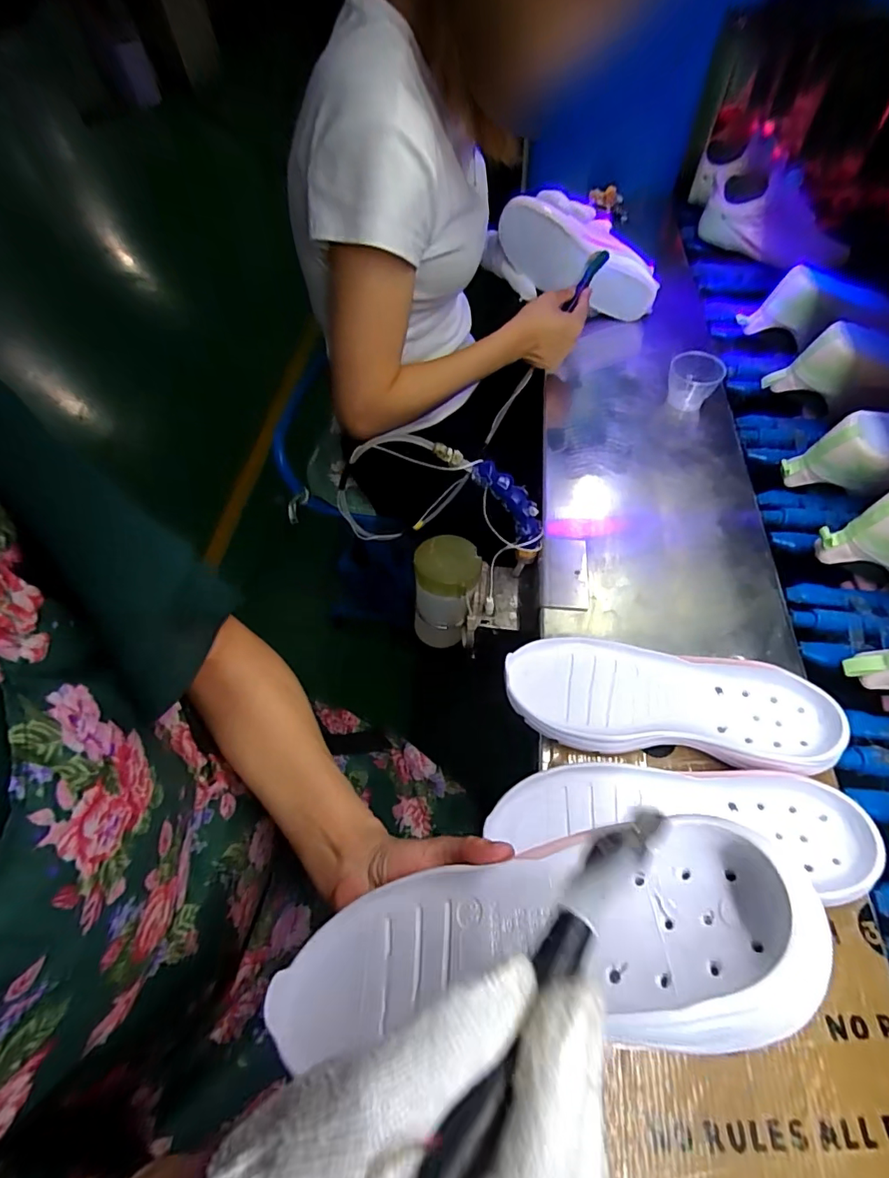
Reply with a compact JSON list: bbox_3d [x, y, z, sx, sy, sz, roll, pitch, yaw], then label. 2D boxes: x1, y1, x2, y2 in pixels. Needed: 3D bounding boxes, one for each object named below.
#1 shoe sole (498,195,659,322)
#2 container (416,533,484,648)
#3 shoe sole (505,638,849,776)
[{"bbox_3d":[0.193,-0.470,0.726,0.248,0.083,0.034,22,57,-12],"label":"shoe sole"},{"bbox_3d":[0.003,0.002,0.573,0.070,0.125,0.081,4,58,6],"label":"container"},{"bbox_3d":[0.179,0.093,0.419,0.255,0.043,0.099,6,58,7],"label":"shoe sole"}]

